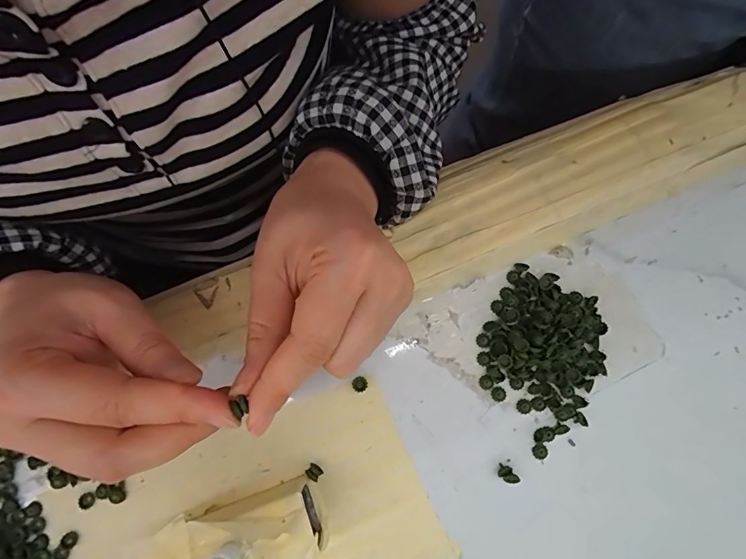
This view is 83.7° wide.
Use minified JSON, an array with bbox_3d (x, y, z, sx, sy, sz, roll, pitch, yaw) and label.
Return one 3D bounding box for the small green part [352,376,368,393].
[{"bbox_3d":[-0.007,0.060,0.237,0.008,0.004,0.009,-18,79,-4],"label":"small green part"}]

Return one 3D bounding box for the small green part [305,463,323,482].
[{"bbox_3d":[-0.032,0.105,0.226,0.009,0.007,0.007,36,80,7],"label":"small green part"}]

